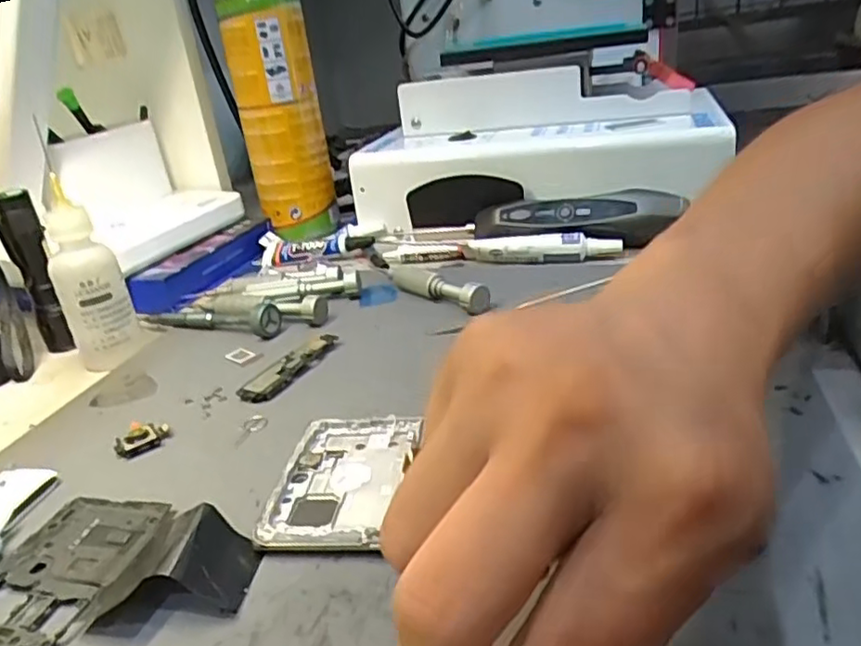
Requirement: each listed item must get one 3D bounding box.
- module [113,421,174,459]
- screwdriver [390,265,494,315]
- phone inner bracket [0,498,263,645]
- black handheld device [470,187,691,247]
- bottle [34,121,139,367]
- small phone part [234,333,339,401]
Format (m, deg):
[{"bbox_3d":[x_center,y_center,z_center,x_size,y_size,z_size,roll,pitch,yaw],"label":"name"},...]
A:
[{"bbox_3d":[-0.126,0.050,0.287,0.022,0.008,0.016,-18,27,-22],"label":"module"},{"bbox_3d":[-0.001,-0.023,0.399,0.014,0.018,0.086,-28,31,-37],"label":"screwdriver"},{"bbox_3d":[-0.102,0.075,0.213,0.087,0.016,0.062,-3,25,11],"label":"phone inner bracket"},{"bbox_3d":[0.098,-0.071,0.451,0.140,0.031,0.034,1,26,17],"label":"black handheld device"},{"bbox_3d":[-0.194,-0.035,0.365,0.034,0.111,0.030,-21,28,-26],"label":"bottle"},{"bbox_3d":[-0.071,0.022,0.336,0.017,0.006,0.064,6,28,27],"label":"small phone part"}]

